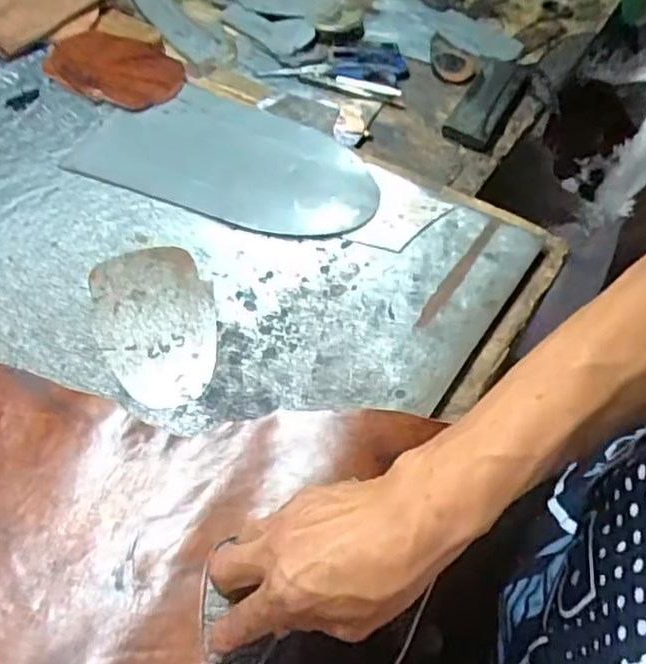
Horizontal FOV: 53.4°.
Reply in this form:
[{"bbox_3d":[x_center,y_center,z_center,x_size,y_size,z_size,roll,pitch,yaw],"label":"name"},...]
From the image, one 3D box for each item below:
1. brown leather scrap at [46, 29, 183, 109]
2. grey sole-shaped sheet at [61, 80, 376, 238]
[{"bbox_3d":[-0.228,-0.298,0.717,0.163,0.008,0.112,18,57,12],"label":"brown leather scrap"},{"bbox_3d":[-0.091,-0.175,0.639,0.294,0.007,0.164,20,59,12],"label":"grey sole-shaped sheet"}]

